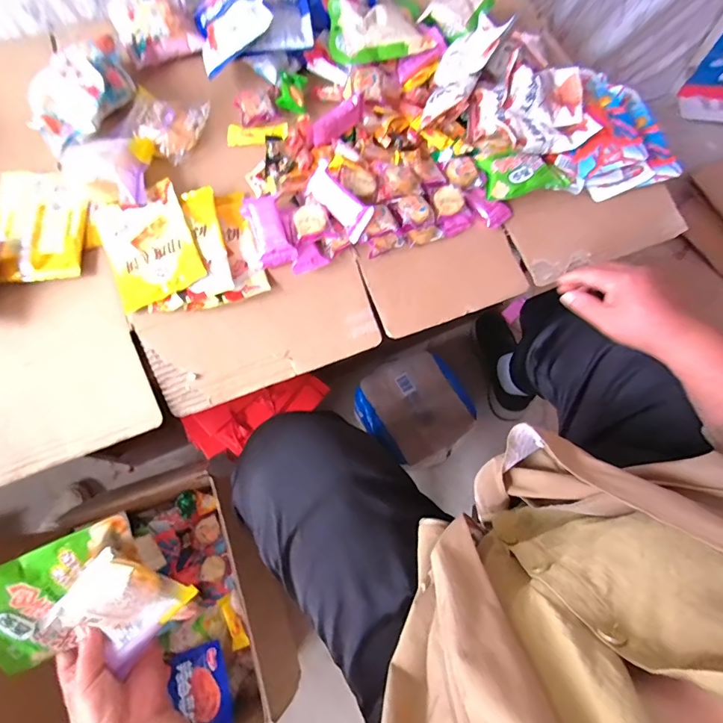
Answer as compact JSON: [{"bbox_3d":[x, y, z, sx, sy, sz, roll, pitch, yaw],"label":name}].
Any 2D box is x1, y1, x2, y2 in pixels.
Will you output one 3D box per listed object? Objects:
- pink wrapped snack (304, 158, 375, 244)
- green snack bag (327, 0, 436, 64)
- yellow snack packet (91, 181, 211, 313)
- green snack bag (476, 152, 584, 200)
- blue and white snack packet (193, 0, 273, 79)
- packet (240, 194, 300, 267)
[{"bbox_3d":[-0.028,-0.200,0.519,0.096,0.046,0.019,46,29,6],"label":"pink wrapped snack"},{"bbox_3d":[0.019,-0.497,0.628,0.149,0.043,0.118,-16,72,-10],"label":"green snack bag"},{"bbox_3d":[-0.259,-0.145,0.507,0.105,0.017,0.150,-25,73,-12],"label":"yellow snack packet"},{"bbox_3d":[0.241,-0.269,0.590,0.142,0.025,0.069,-12,71,-8],"label":"green snack bag"},{"bbox_3d":[-0.191,-0.503,0.594,0.117,0.022,0.165,-26,69,19],"label":"blue and white snack packet"},{"bbox_3d":[-0.115,-0.162,0.516,0.043,0.029,0.083,-22,73,-11],"label":"packet"}]

